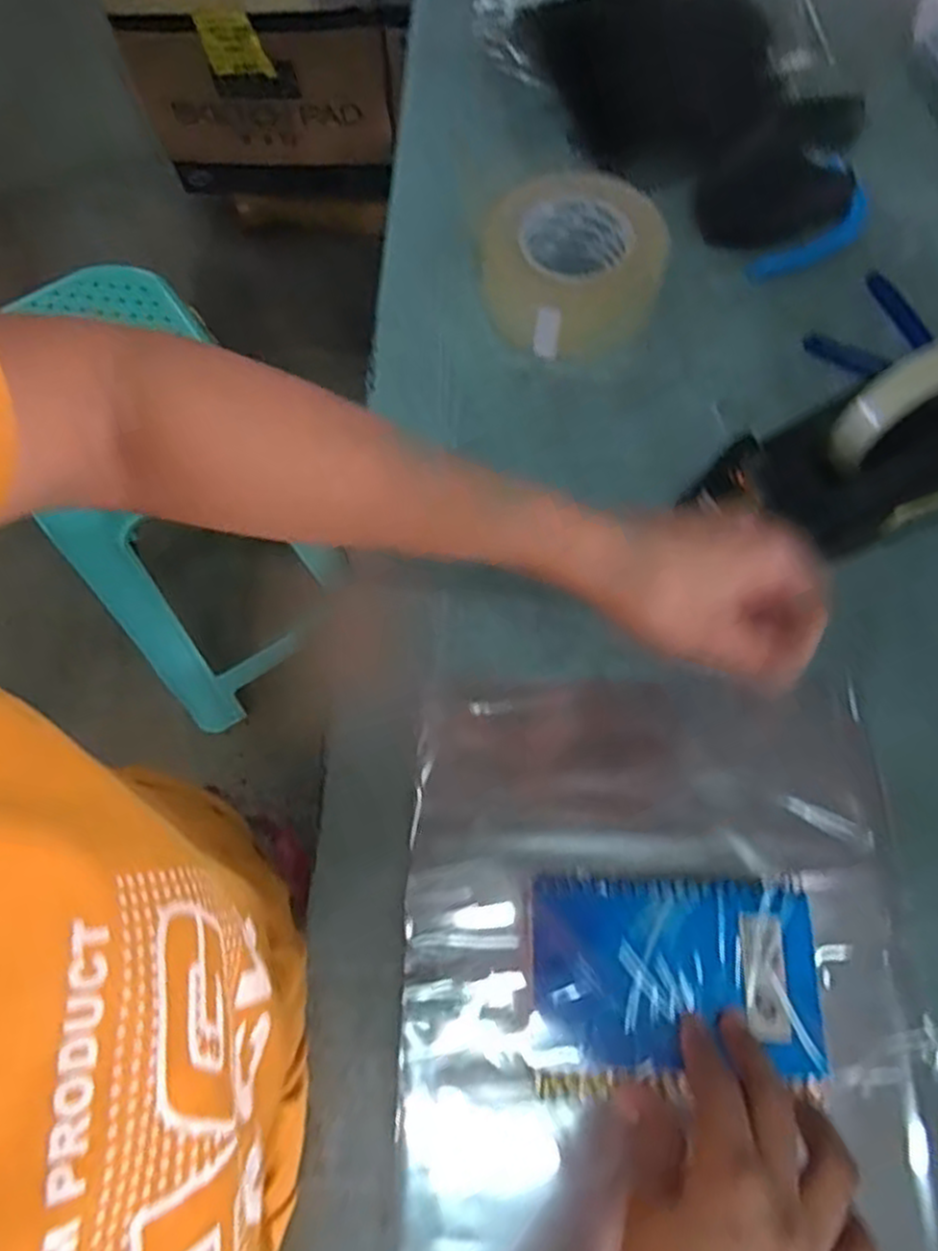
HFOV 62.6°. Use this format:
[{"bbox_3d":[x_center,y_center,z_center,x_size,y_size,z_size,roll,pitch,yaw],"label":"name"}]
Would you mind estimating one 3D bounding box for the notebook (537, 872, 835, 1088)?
[{"bbox_3d":[0.095,0.161,0.358,0.128,0.013,0.082,0,65,2],"label":"notebook"}]

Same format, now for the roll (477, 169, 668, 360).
[{"bbox_3d":[0.073,-0.260,0.563,0.132,0.055,0.125,0,68,1],"label":"roll"}]

